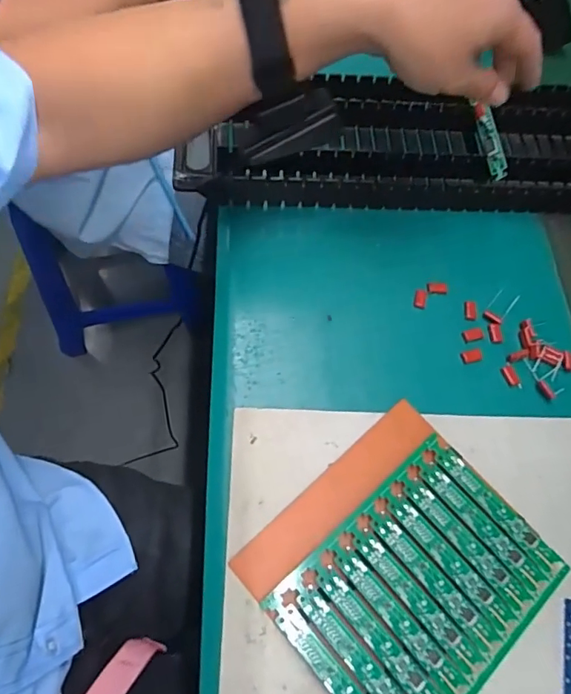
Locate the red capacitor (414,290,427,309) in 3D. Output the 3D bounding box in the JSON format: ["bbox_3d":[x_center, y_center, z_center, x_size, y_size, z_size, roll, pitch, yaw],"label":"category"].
[{"bbox_3d":[0.114,-0.041,0.413,0.009,0.004,0.017,15,63,1],"label":"red capacitor"}]

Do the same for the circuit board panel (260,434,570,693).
[{"bbox_3d":[0.088,0.153,0.316,0.164,0.012,0.118,-37,73,-21],"label":"circuit board panel"}]

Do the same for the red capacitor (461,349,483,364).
[{"bbox_3d":[0.150,0.008,0.396,0.016,0.004,0.010,-8,65,-10],"label":"red capacitor"}]

